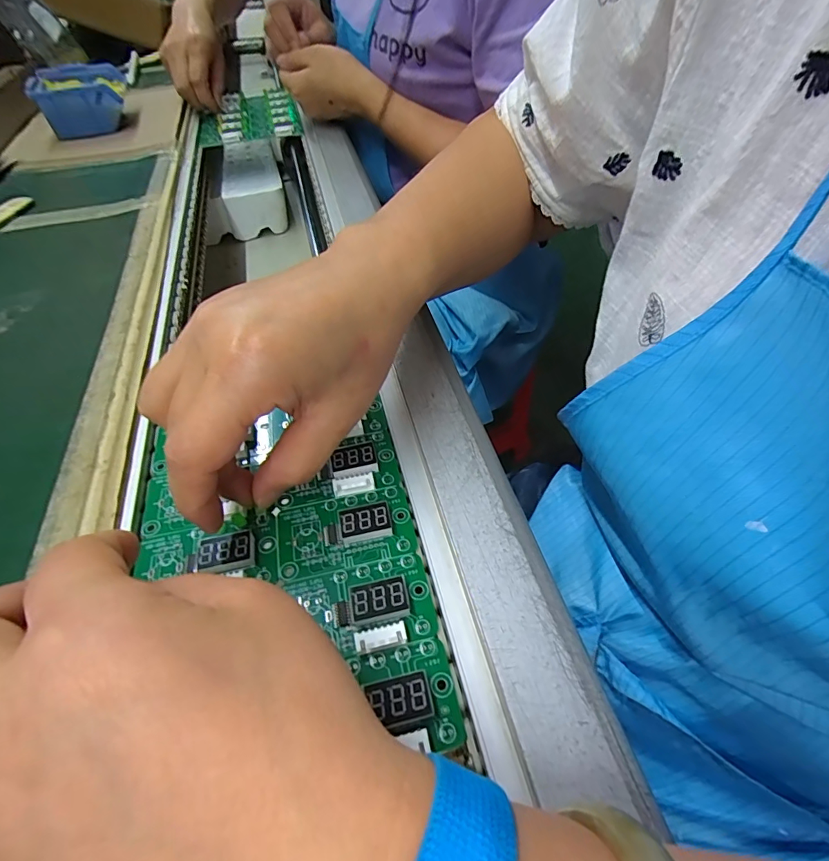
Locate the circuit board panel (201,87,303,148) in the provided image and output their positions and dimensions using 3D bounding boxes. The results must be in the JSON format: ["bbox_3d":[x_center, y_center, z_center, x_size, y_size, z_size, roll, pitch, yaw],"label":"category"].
[{"bbox_3d":[-0.225,-0.425,0.612,0.125,0.016,0.167,-15,52,-9],"label":"circuit board panel"}]

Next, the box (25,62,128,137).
[{"bbox_3d":[-0.422,-0.422,0.574,0.094,0.045,0.136,-21,53,-13],"label":"box"}]

